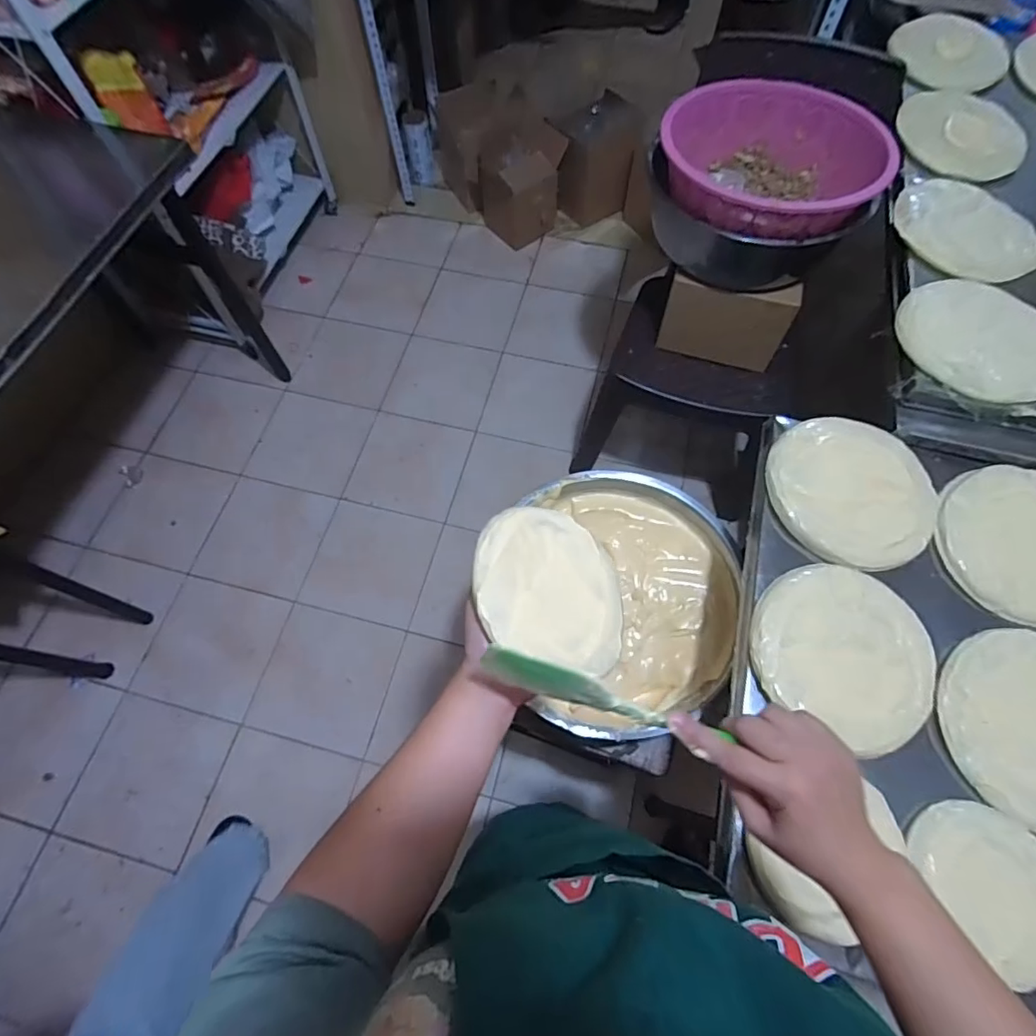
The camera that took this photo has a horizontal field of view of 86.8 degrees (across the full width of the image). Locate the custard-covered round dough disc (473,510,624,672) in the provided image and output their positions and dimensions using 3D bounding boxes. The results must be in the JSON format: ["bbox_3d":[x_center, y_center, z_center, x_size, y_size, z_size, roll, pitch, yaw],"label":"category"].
[{"bbox_3d":[0.029,0.052,0.449,0.145,0.010,0.127,26,53,-25],"label":"custard-covered round dough disc"}]

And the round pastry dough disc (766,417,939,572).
[{"bbox_3d":[0.414,-0.038,0.678,0.197,0.021,0.200,0,67,0],"label":"round pastry dough disc"}]

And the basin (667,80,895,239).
[{"bbox_3d":[0.414,-0.606,0.934,0.338,0.121,0.348,0,67,0],"label":"basin"}]

